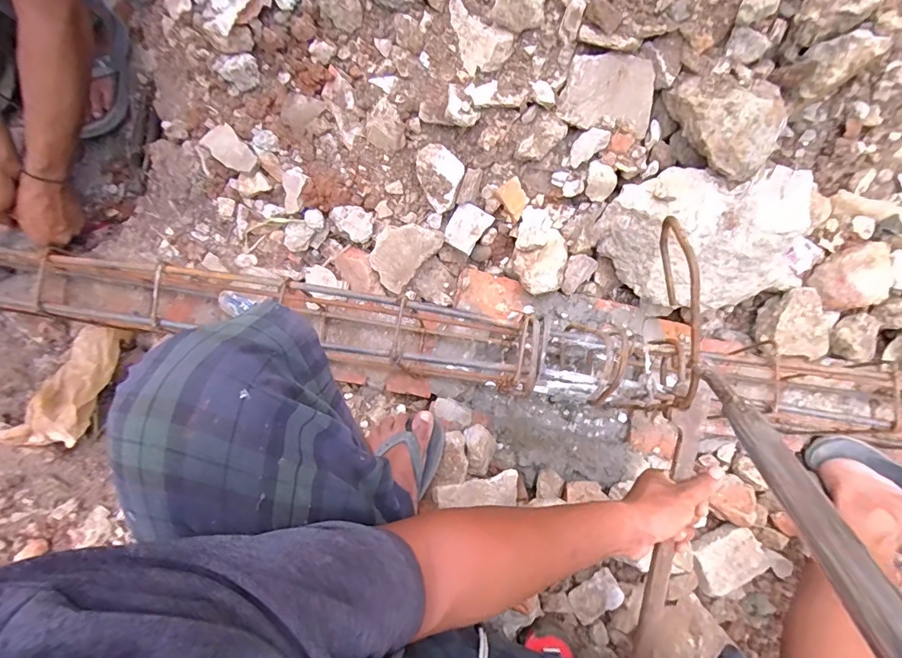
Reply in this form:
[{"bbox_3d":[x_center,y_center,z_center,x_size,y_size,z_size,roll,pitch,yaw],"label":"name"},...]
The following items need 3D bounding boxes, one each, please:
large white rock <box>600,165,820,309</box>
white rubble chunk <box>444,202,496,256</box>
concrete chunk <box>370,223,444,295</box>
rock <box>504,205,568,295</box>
[{"bbox_3d":[0.372,-0.134,0.653,0.258,0.128,0.185,1,80,0],"label":"large white rock"},{"bbox_3d":[0.027,-0.167,0.720,0.059,0.015,0.074,32,94,-8],"label":"white rubble chunk"},{"bbox_3d":[-0.082,-0.124,0.713,0.083,0.021,0.126,37,115,-18],"label":"concrete chunk"},{"bbox_3d":[0.148,-0.128,0.727,0.090,0.061,0.140,9,80,2],"label":"rock"}]

